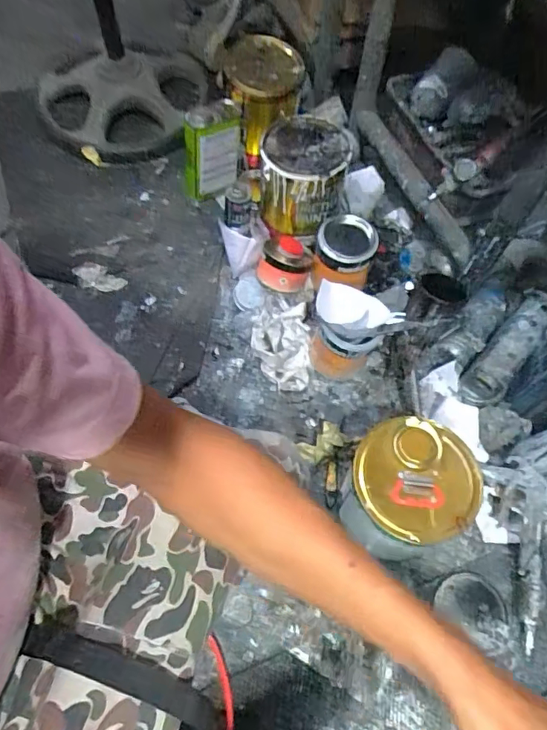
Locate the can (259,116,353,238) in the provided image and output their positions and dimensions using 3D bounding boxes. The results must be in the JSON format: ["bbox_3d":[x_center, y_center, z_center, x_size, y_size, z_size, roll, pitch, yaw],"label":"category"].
[{"bbox_3d":[0.054,-0.367,0.980,0.159,0.159,0.171,-3,63,-5],"label":"can"}]

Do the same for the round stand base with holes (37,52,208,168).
[{"bbox_3d":[-0.360,-0.653,1.207,0.367,0.075,0.395,36,67,14],"label":"round stand base with holes"}]

